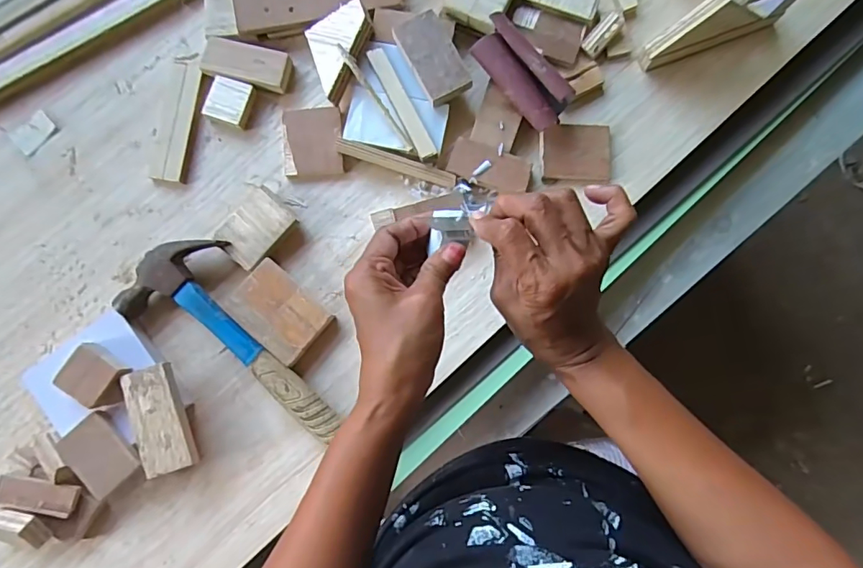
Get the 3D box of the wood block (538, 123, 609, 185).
[{"bbox_3d":[0.137,-0.124,0.467,0.065,0.010,0.054,1,83,1],"label":"wood block"}]

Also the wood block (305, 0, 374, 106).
[{"bbox_3d":[-0.080,-0.219,0.462,0.062,0.025,0.082,-19,83,-2],"label":"wood block"}]

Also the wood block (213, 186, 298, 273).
[{"bbox_3d":[-0.161,-0.051,0.456,0.050,0.017,0.066,44,86,5],"label":"wood block"}]

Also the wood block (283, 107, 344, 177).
[{"bbox_3d":[-0.114,-0.136,0.472,0.055,0.007,0.066,-5,83,0],"label":"wood block"}]

